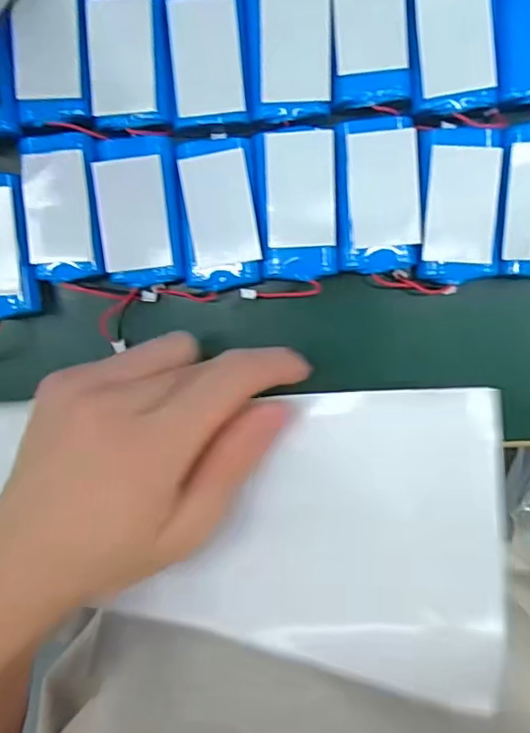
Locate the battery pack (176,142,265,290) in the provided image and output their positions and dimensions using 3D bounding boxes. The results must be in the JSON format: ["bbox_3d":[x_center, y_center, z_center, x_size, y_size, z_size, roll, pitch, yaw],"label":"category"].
[{"bbox_3d":[-0.021,-0.072,0.264,0.035,0.007,0.066,-4,95,4],"label":"battery pack"}]

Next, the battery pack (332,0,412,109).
[{"bbox_3d":[0.045,-0.149,0.247,0.033,0.009,0.064,-4,95,4],"label":"battery pack"}]

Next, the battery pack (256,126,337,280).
[{"bbox_3d":[0.015,-0.075,0.263,0.035,0.013,0.064,-3,95,4],"label":"battery pack"}]

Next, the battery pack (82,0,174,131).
[{"bbox_3d":[-0.063,-0.143,0.256,0.037,0.010,0.065,-2,95,4],"label":"battery pack"}]

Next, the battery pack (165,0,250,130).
[{"bbox_3d":[-0.026,-0.143,0.255,0.034,0.010,0.064,-2,95,4],"label":"battery pack"}]

